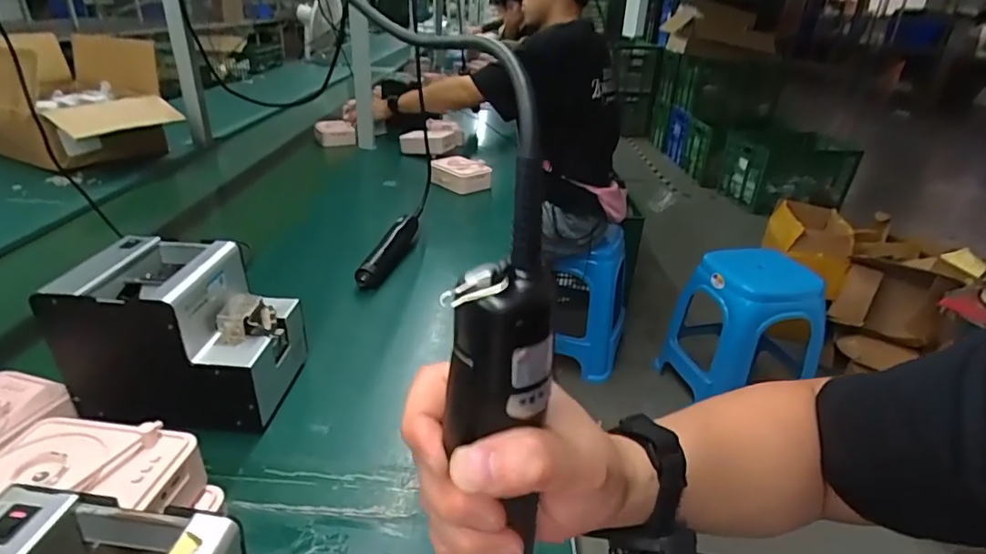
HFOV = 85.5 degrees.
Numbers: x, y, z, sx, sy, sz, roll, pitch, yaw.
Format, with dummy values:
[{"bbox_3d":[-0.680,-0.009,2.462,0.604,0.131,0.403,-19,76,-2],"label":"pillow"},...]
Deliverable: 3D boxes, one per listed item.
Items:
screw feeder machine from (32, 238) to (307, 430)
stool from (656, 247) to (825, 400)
[{"bbox_3d":[-0.299,0.055,0.538,0.181,0.150,0.126,5,27,2],"label":"screw feeder machine"},{"bbox_3d":[0.778,0.171,1.673,0.341,0.461,0.342,-4,28,-14],"label":"stool"}]

